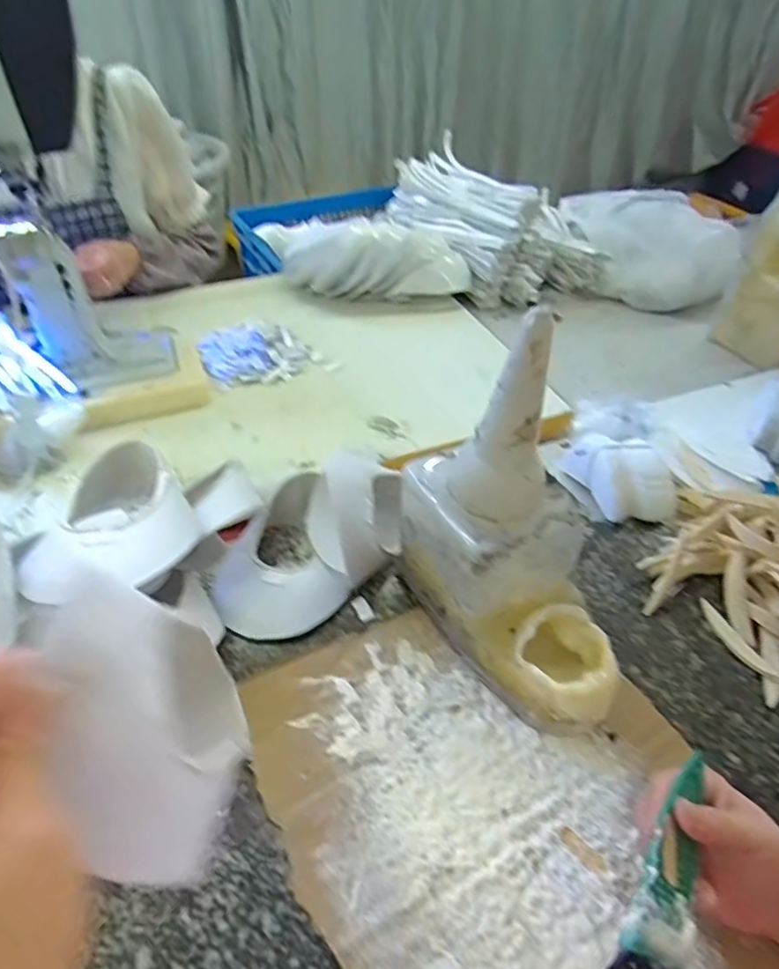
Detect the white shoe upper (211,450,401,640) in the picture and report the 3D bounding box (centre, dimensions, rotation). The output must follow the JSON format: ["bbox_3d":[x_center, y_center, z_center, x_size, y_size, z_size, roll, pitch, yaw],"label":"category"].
[{"bbox_3d":[-0.079,0.050,0.526,0.146,0.083,0.162,20,46,21],"label":"white shoe upper"}]

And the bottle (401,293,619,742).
[{"bbox_3d":[0.096,0.031,0.418,0.100,0.252,0.197,-19,46,-19],"label":"bottle"}]

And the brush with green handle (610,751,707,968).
[{"bbox_3d":[0.148,0.203,0.314,0.127,0.012,0.039,-37,93,-41],"label":"brush with green handle"}]

